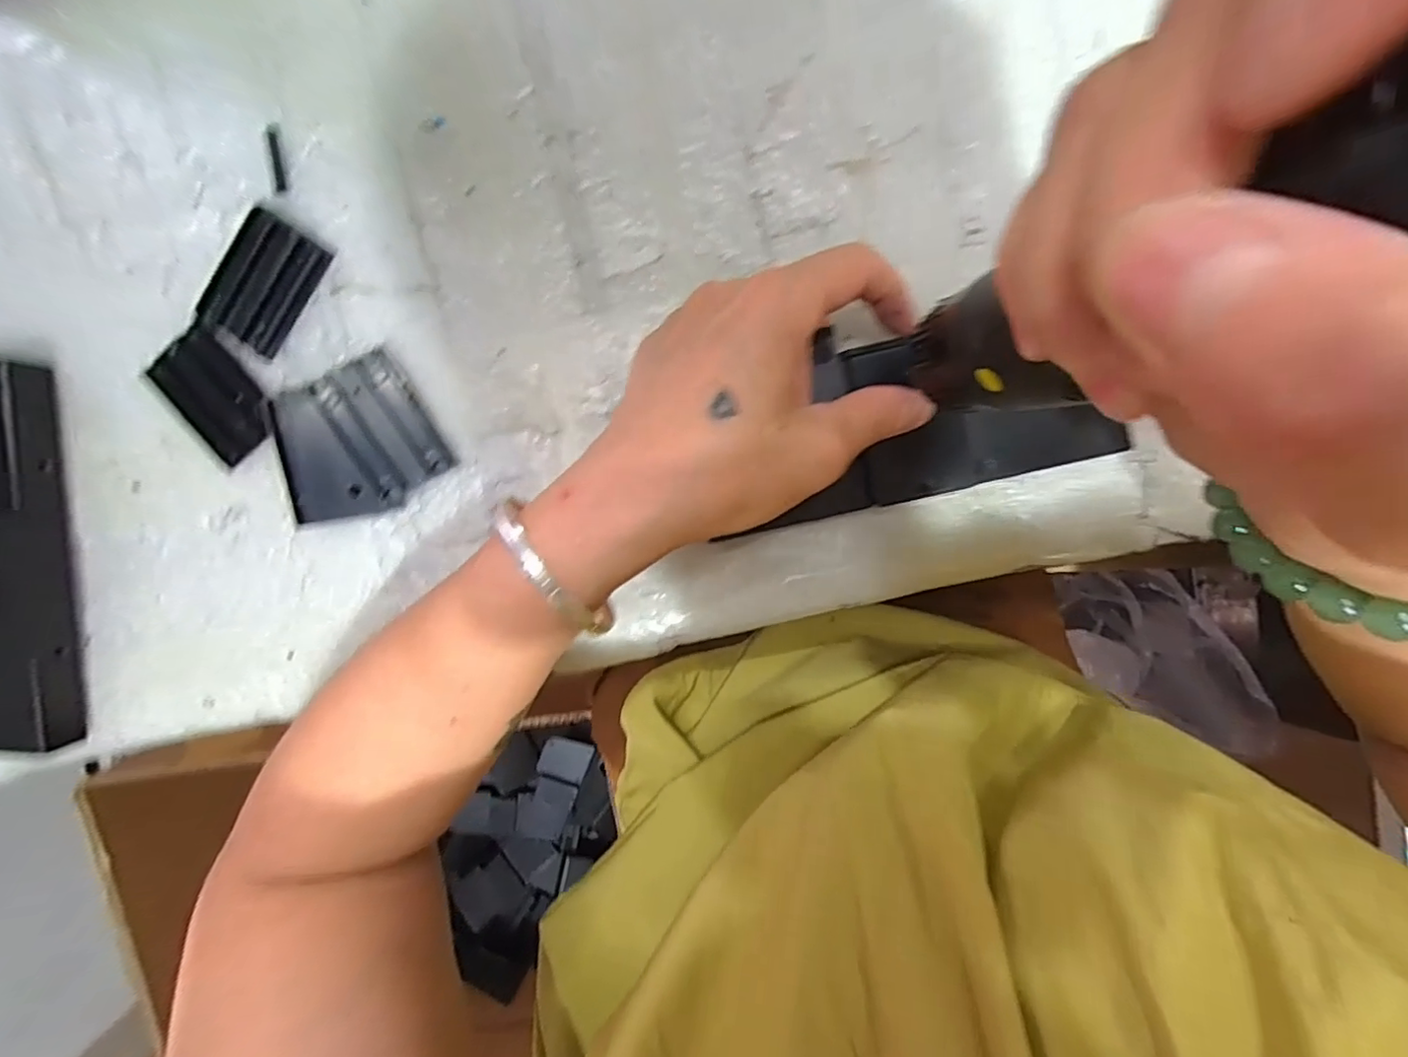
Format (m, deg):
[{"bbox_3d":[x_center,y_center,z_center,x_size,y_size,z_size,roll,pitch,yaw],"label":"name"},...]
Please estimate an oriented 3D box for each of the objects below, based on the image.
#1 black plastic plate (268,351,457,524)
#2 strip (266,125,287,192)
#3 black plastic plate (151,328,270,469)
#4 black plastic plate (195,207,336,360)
[{"bbox_3d":[-0.147,-0.035,0.248,0.066,0.015,0.055,-25,95,5],"label":"black plastic plate"},{"bbox_3d":[-0.175,-0.151,0.243,0.005,0.004,0.026,-4,94,-7],"label":"strip"},{"bbox_3d":[-0.206,-0.056,0.252,0.036,0.007,0.050,-43,94,6],"label":"black plastic plate"},{"bbox_3d":[-0.181,-0.101,0.246,0.033,0.010,0.051,29,97,-2],"label":"black plastic plate"}]

